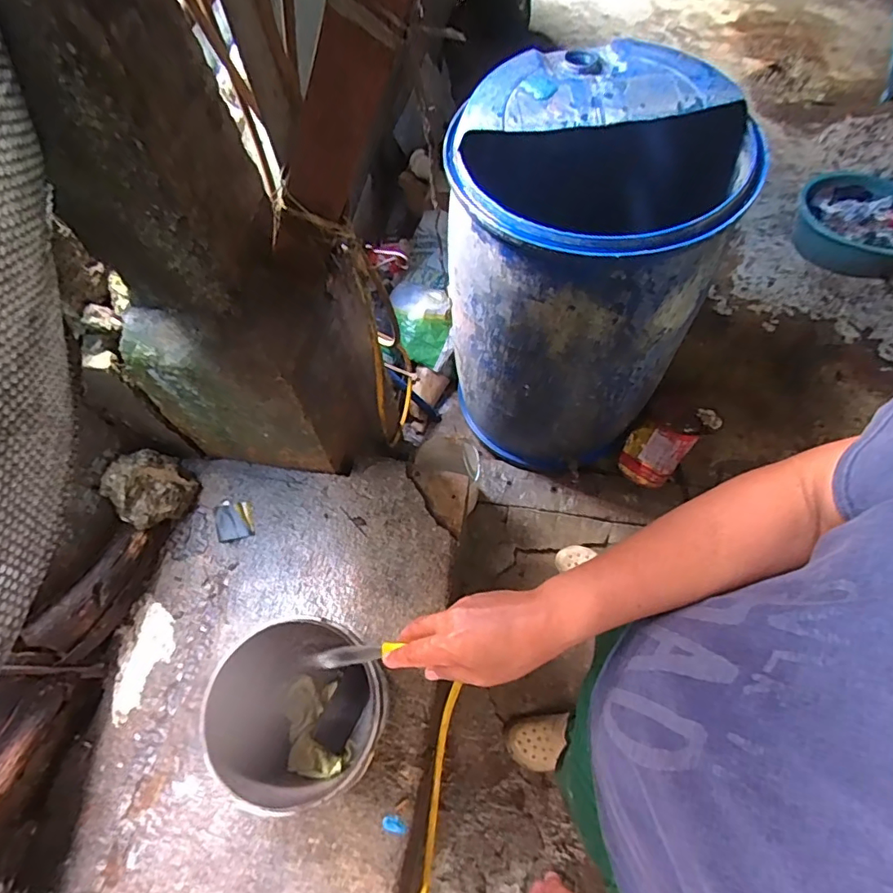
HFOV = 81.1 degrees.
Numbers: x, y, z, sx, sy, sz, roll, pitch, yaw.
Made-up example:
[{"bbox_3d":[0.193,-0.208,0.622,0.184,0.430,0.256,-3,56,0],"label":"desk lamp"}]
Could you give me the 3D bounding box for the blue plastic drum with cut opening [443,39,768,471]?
[{"bbox_3d":[0.304,-0.386,1.262,0.536,0.820,0.581,13,65,10],"label":"blue plastic drum with cut opening"}]

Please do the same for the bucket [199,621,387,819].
[{"bbox_3d":[-0.203,0.380,0.763,0.215,0.192,0.232,-25,65,-9],"label":"bucket"}]

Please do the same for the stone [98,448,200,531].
[{"bbox_3d":[-0.550,0.081,0.979,0.091,0.139,0.133,29,69,17],"label":"stone"}]

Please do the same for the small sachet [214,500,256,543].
[{"bbox_3d":[-0.416,0.143,1.018,0.069,0.010,0.077,-17,64,-5],"label":"small sachet"}]

